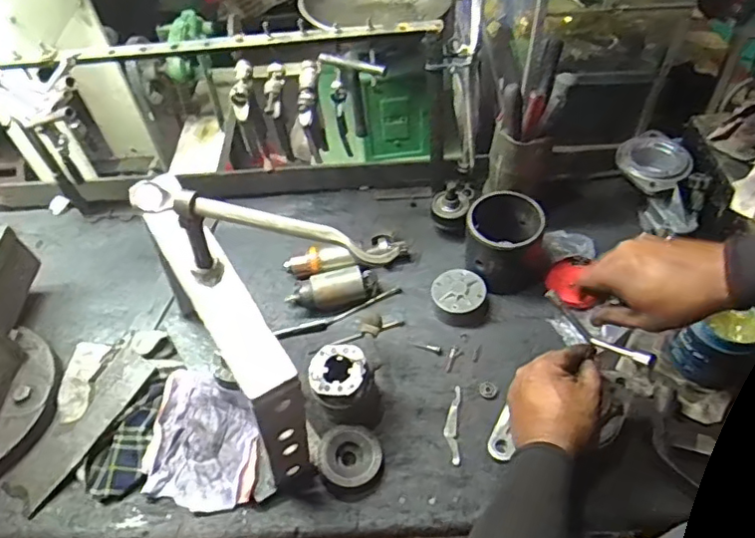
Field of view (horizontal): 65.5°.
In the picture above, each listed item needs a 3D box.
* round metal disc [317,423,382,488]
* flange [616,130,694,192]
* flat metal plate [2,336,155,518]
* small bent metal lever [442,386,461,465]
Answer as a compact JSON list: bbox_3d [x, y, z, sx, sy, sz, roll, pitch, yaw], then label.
[{"bbox_3d":[-0.035,0.239,0.747,0.076,0.029,0.074,-2,52,3],"label":"round metal disc"},{"bbox_3d":[0.431,-0.168,0.919,0.101,0.026,0.109,-2,52,3],"label":"flange"},{"bbox_3d":[-0.397,0.207,0.788,0.067,0.009,0.226,28,70,20],"label":"flat metal plate"},{"bbox_3d":[0.099,0.204,0.774,0.021,0.006,0.104,2,52,6],"label":"small bent metal lever"}]

